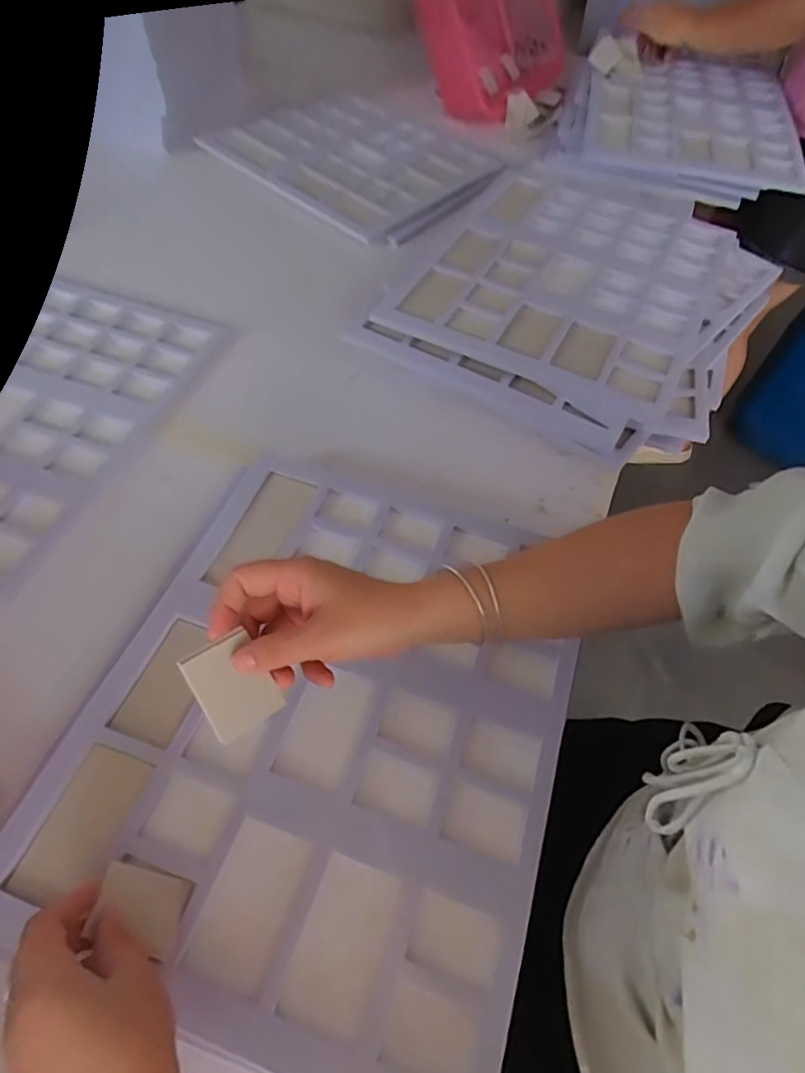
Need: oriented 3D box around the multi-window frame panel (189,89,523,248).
[{"bbox_3d":[-0.083,-0.701,1.046,0.483,0.031,0.416,35,60,19],"label":"multi-window frame panel"}]

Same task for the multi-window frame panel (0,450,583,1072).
[{"bbox_3d":[-0.056,0.128,0.459,0.349,0.024,0.423,15,56,11],"label":"multi-window frame panel"}]

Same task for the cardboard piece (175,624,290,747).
[{"bbox_3d":[-0.102,0.088,0.350,0.042,0.004,0.056,-29,87,-26],"label":"cardboard piece"}]

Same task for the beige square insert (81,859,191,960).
[{"bbox_3d":[-0.166,0.233,0.368,0.053,0.007,0.041,23,44,-9],"label":"beige square insert"}]

